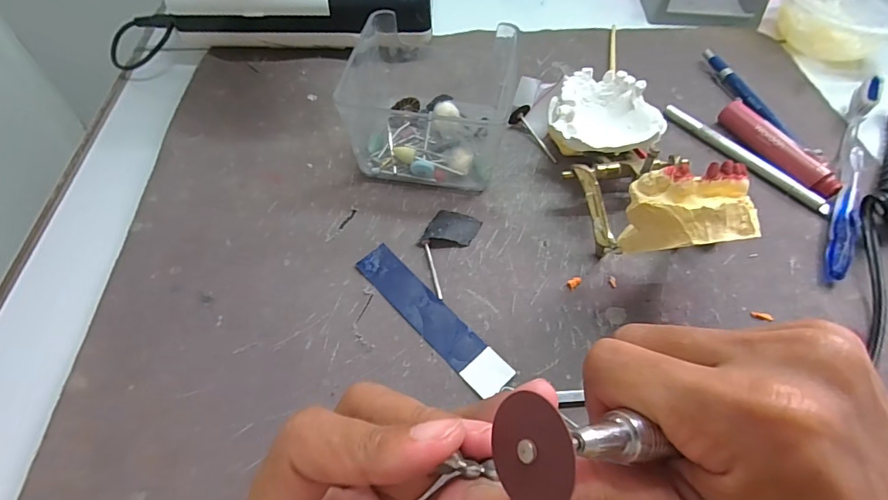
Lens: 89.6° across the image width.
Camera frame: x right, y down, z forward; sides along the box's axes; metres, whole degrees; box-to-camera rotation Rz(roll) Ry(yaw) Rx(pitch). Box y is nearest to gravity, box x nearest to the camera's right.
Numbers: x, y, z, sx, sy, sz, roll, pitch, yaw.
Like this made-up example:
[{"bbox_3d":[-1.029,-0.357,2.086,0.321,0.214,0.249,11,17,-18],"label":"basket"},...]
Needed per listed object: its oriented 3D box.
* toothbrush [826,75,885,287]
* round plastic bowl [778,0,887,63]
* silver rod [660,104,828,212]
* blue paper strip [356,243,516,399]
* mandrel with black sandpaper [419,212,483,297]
[{"bbox_3d":[0.263,-0.052,0.287,0.013,0.020,0.182,28,61,16],"label":"toothbrush"},{"bbox_3d":[0.334,-0.201,0.378,0.098,0.038,0.108,32,62,18],"label":"round plastic bowl"},{"bbox_3d":[0.200,-0.063,0.301,0.009,0.010,0.118,-35,64,-21],"label":"silver rod"},{"bbox_3d":[-0.007,0.034,0.236,0.021,0.004,0.102,-38,65,-23],"label":"blue paper strip"},{"bbox_3d":[-0.001,-0.003,0.258,0.027,0.007,0.056,24,60,14],"label":"mandrel with black sandpaper"}]

